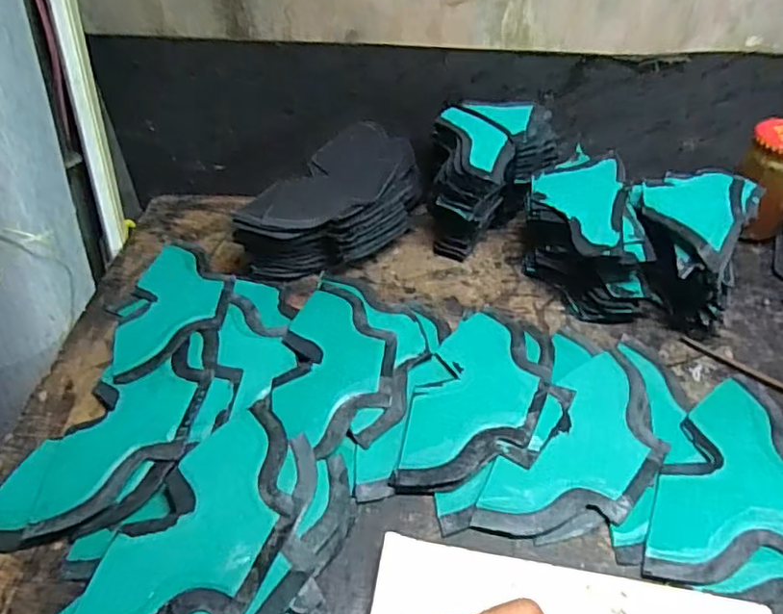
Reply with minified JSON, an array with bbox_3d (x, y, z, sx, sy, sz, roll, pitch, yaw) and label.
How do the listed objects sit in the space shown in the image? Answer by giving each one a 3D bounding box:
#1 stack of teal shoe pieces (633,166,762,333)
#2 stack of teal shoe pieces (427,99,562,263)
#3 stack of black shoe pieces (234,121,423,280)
[{"bbox_3d":[0.258,-0.051,0.531,0.095,0.093,0.141,16,46,16],"label":"stack of teal shoe pieces"},{"bbox_3d":[0.099,-0.126,0.588,0.116,0.113,0.139,7,44,6],"label":"stack of teal shoe pieces"},{"bbox_3d":[-0.047,-0.098,0.581,0.112,0.067,0.204,25,49,23],"label":"stack of black shoe pieces"}]

